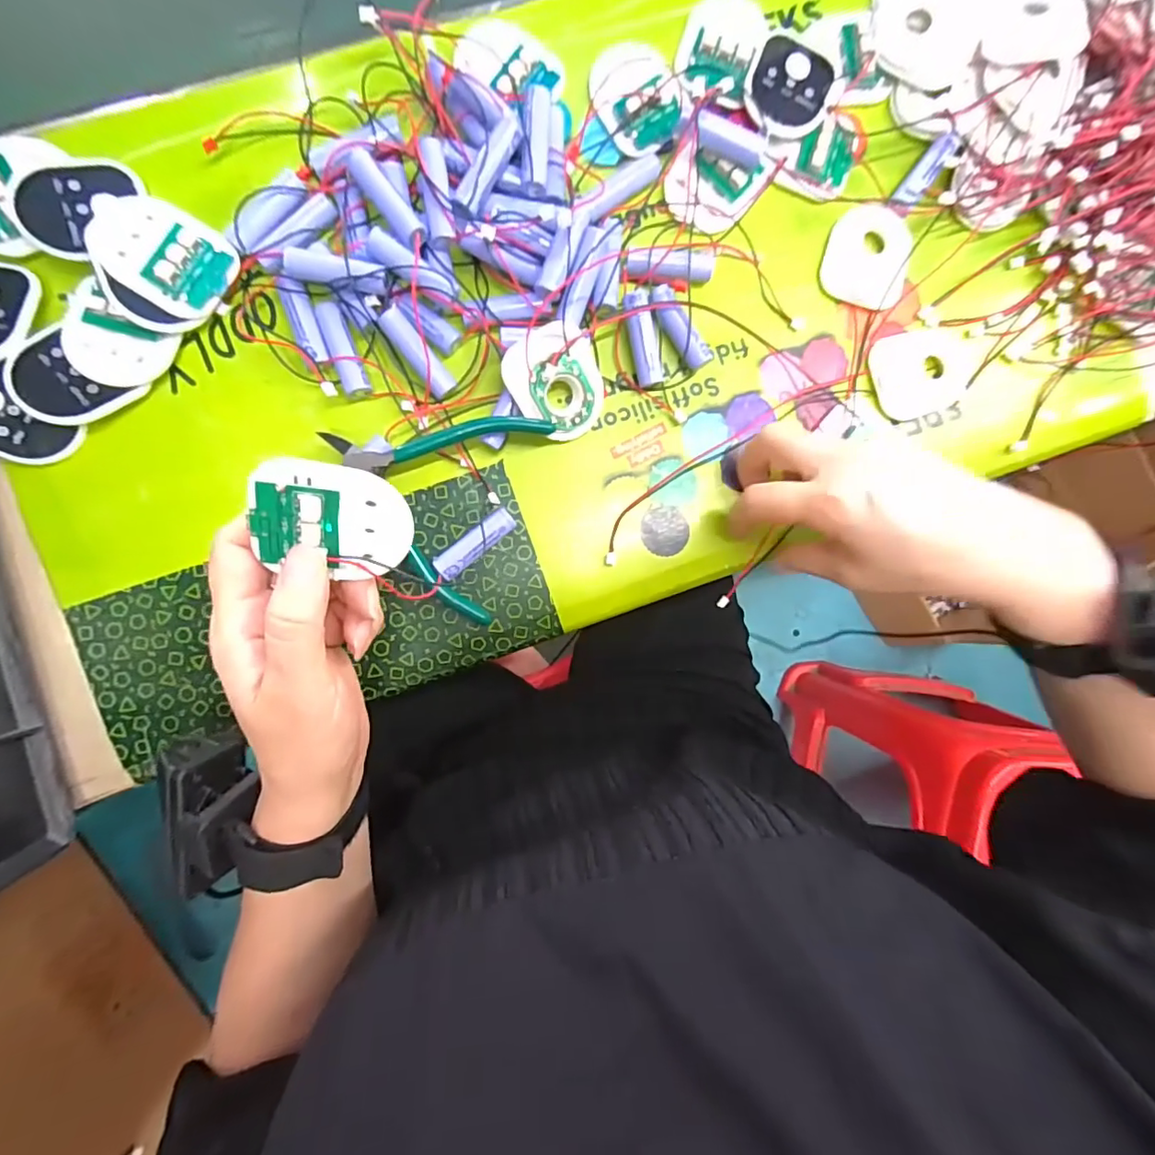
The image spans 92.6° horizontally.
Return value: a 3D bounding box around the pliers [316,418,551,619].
[{"bbox_3d":[-0.066,-0.028,0.301,0.116,0.020,0.108,-7,89,-5],"label":"pliers"}]

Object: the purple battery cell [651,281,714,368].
[{"bbox_3d":[0.058,-0.141,0.312,0.016,0.014,0.049,-36,92,-4],"label":"purple battery cell"}]

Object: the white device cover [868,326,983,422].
[{"bbox_3d":[0.206,-0.122,0.324,0.067,0.004,0.049,-17,90,-5],"label":"white device cover"}]

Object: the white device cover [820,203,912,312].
[{"bbox_3d":[0.168,-0.185,0.320,0.047,0.008,0.056,4,89,-4],"label":"white device cover"}]

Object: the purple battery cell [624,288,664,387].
[{"bbox_3d":[0.037,-0.133,0.309,0.016,0.016,0.048,-15,90,-5],"label":"purple battery cell"}]

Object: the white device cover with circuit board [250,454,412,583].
[{"bbox_3d":[-0.092,-0.020,0.211,0.055,0.009,0.045,1,120,-21],"label":"white device cover with circuit board"}]

